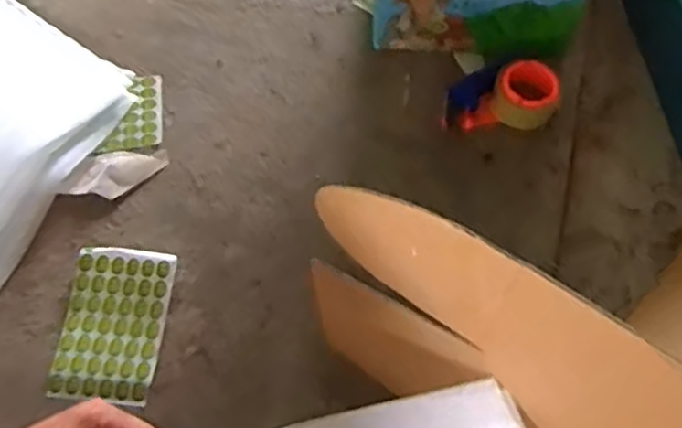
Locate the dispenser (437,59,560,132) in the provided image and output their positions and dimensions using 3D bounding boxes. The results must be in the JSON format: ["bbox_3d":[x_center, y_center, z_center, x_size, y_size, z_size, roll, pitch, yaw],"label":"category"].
[{"bbox_3d":[0.213,-0.162,0.953,0.151,0.074,0.080,0,65,2],"label":"dispenser"}]

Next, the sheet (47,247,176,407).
[{"bbox_3d":[-0.275,0.131,0.861,0.114,0.016,0.184,6,72,2],"label":"sheet"}]

